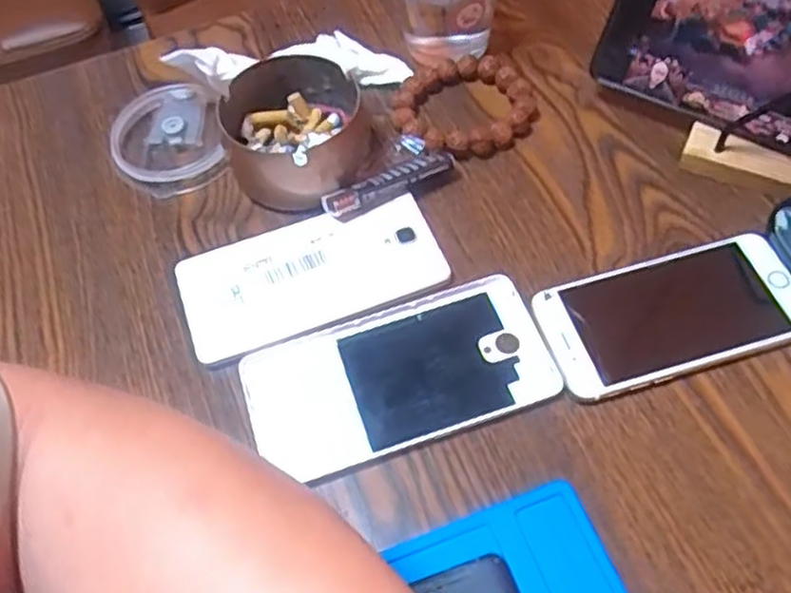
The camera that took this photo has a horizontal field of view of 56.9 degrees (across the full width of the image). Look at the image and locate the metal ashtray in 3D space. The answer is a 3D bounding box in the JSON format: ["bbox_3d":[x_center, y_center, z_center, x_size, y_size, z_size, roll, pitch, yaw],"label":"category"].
[{"bbox_3d":[-0.058,-0.097,0.444,0.088,0.046,0.085,-12,57,-3],"label":"metal ashtray"}]

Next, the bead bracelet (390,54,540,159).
[{"bbox_3d":[0.043,-0.119,0.466,0.089,0.017,0.075,-20,58,-8],"label":"bead bracelet"}]

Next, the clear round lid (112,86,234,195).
[{"bbox_3d":[-0.146,-0.102,0.469,0.071,0.020,0.078,-2,57,3],"label":"clear round lid"}]

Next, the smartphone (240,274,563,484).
[{"bbox_3d":[0.002,0.041,0.374,0.151,0.007,0.075,-18,58,-7],"label":"smartphone"}]

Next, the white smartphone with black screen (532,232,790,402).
[{"bbox_3d":[0.145,0.009,0.381,0.135,0.011,0.066,-16,57,-6],"label":"white smartphone with black screen"}]

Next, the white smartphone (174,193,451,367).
[{"bbox_3d":[-0.046,-0.012,0.407,0.142,0.014,0.068,-20,58,-8],"label":"white smartphone"}]

